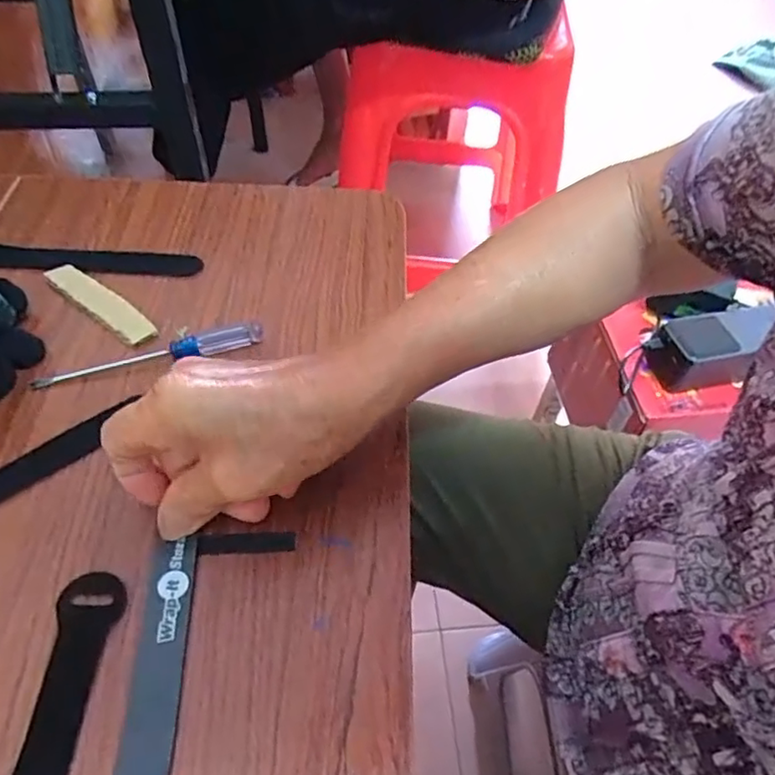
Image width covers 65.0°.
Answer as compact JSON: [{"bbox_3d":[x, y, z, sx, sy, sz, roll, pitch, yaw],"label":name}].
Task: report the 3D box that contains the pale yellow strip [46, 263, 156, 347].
[{"bbox_3d":[-0.172,-0.051,0.368,0.083,0.007,0.021,33,58,19],"label":"pale yellow strip"}]

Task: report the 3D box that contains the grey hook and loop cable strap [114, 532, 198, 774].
[{"bbox_3d":[-0.095,0.137,0.235,0.024,0.004,0.161,3,53,-10],"label":"grey hook and loop cable strap"}]

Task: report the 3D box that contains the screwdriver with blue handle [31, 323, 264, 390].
[{"bbox_3d":[-0.134,-0.019,0.344,0.125,0.015,0.012,-13,56,-14],"label":"screwdriver with blue handle"}]

